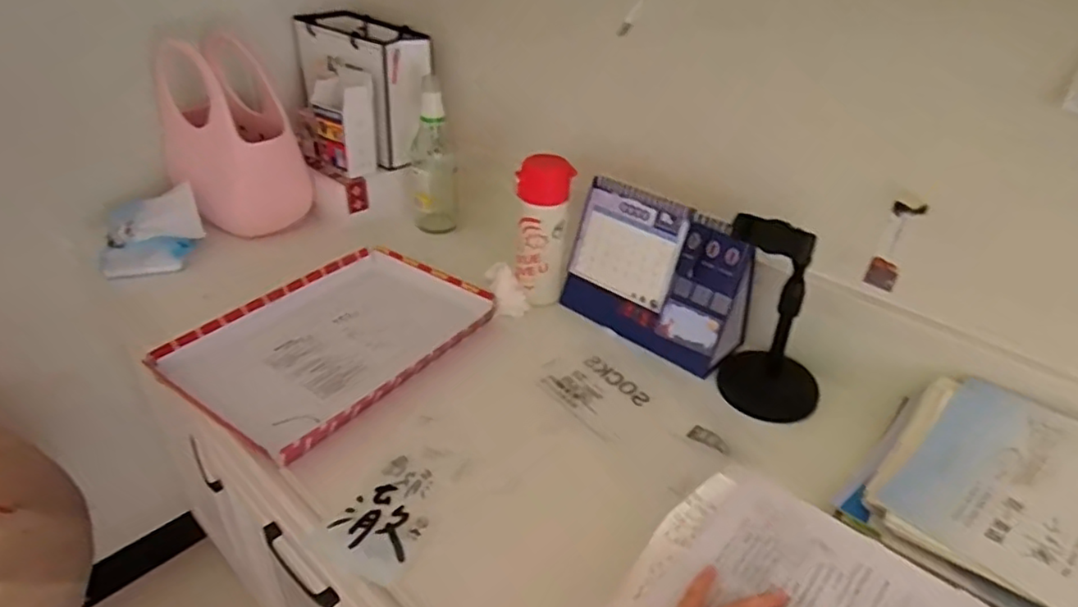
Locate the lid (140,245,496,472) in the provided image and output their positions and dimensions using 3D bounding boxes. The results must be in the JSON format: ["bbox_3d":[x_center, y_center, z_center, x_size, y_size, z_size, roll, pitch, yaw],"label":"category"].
[{"bbox_3d":[-0.245,0.036,0.783,0.244,0.034,0.339,25,40,30],"label":"lid"}]

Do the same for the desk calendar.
[{"bbox_3d":[0.145,-0.039,0.798,0.217,0.171,0.093,28,42,33],"label":"desk calendar"}]

